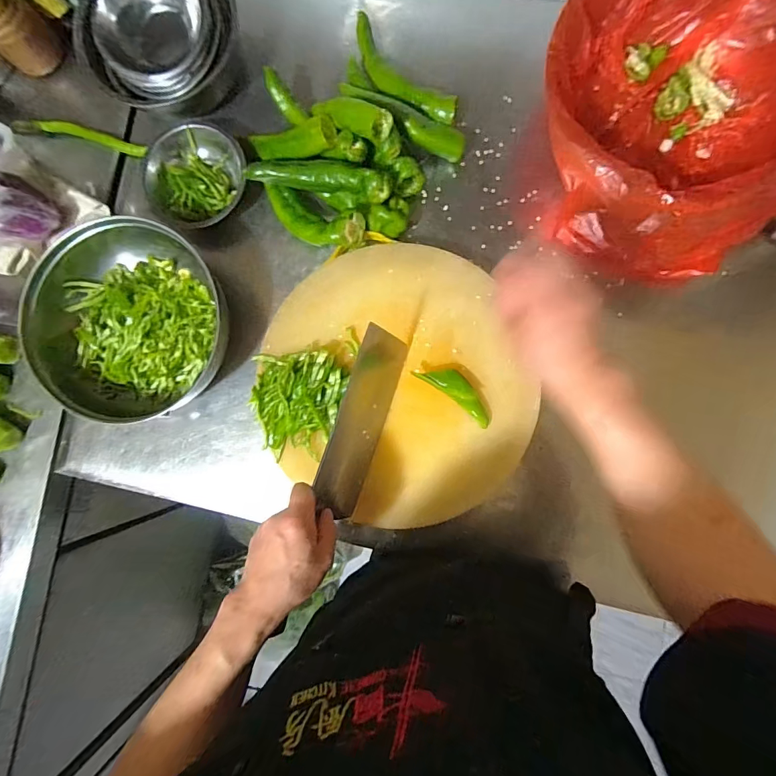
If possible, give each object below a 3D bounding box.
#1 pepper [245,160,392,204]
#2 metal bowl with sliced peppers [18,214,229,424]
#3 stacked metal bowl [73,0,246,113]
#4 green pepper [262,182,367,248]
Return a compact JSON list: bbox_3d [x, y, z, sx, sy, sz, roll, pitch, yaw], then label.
[{"bbox_3d":[-0.092,-0.277,0.544,0.192,0.044,0.042,12,88,5],"label":"pepper"},{"bbox_3d":[-0.343,-0.095,0.562,0.254,0.083,0.272,2,87,5],"label":"metal bowl with sliced peppers"},{"bbox_3d":[-0.304,-0.480,0.572,0.215,0.100,0.179,-32,105,11],"label":"stacked metal bowl"},{"bbox_3d":[-0.110,-0.231,0.555,0.158,0.043,0.062,25,89,6],"label":"green pepper"}]

